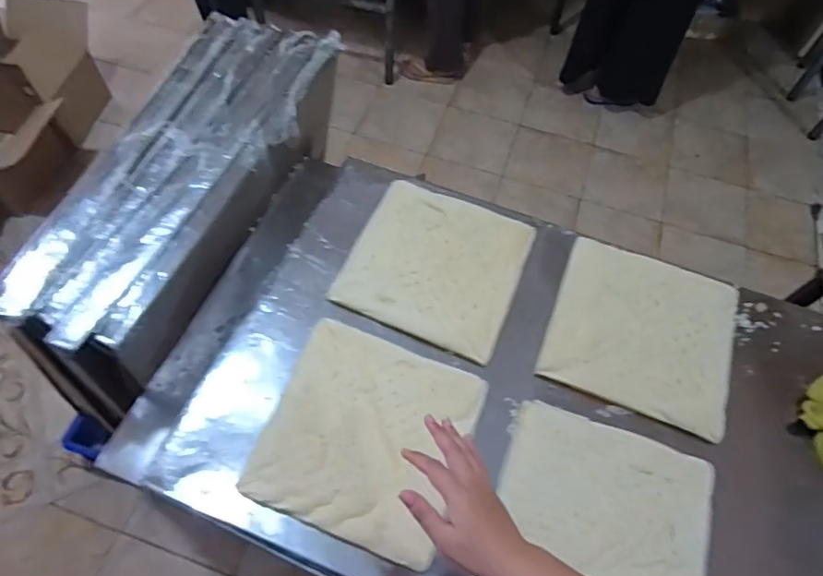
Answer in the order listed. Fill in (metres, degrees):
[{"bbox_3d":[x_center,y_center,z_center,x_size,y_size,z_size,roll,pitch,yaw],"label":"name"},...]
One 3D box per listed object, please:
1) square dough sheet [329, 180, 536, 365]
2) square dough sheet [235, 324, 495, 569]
[{"bbox_3d":[0.041,-0.043,0.808,0.247,0.024,0.250,22,61,8],"label":"square dough sheet"},{"bbox_3d":[-0.054,0.181,0.669,0.241,0.031,0.241,20,61,7],"label":"square dough sheet"}]

